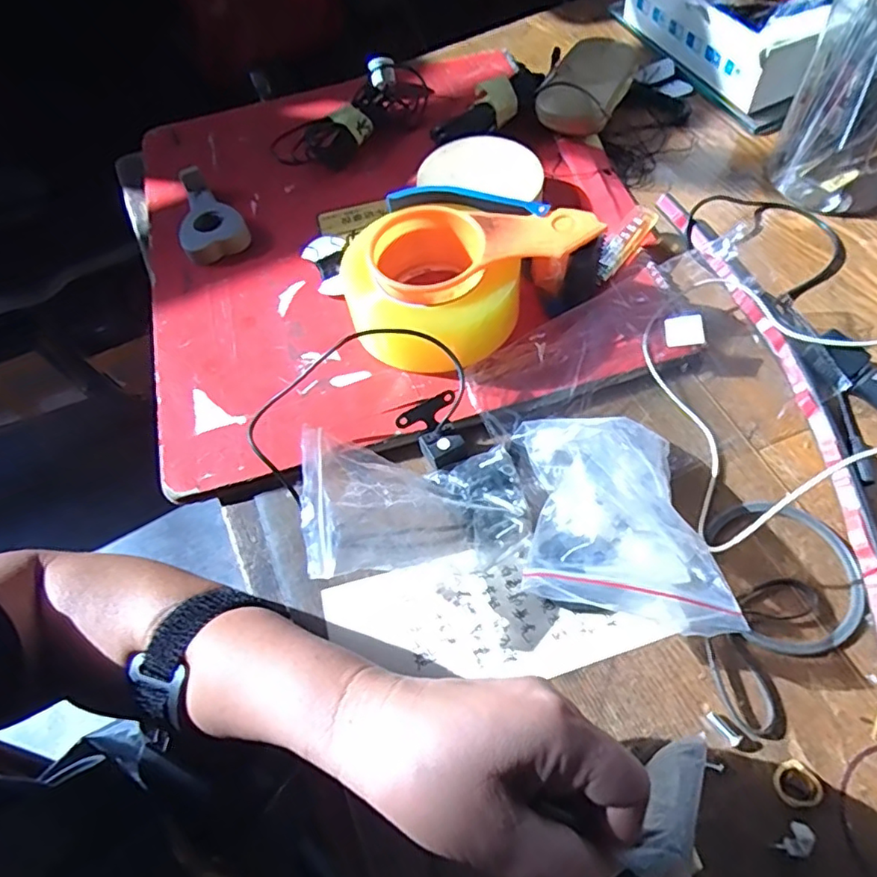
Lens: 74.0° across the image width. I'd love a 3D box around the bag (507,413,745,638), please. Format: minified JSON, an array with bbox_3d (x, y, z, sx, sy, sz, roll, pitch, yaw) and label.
[{"bbox_3d":[0.096,0.044,0.327,0.096,0.057,0.135,-2,60,3],"label":"bag"}]

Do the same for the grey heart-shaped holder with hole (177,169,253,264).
[{"bbox_3d":[-0.201,-0.197,0.494,0.051,0.017,0.111,-25,61,-10],"label":"grey heart-shaped holder with hole"}]

